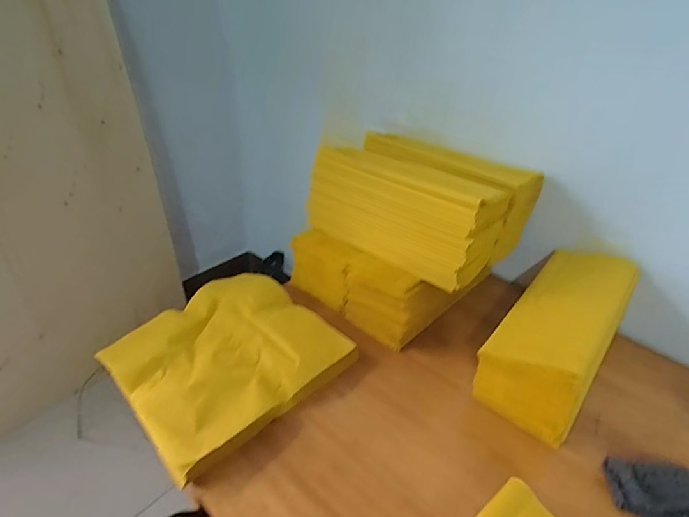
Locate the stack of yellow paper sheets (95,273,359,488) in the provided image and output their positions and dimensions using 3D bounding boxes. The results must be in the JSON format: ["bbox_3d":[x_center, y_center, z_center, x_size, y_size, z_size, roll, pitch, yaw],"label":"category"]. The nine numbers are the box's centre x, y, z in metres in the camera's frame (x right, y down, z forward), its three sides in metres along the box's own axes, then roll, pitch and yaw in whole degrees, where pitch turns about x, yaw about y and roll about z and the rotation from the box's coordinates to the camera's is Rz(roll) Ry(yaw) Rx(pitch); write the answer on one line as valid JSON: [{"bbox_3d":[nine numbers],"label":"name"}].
[{"bbox_3d":[-0.181,0.132,0.634,0.295,0.042,0.292,-27,44,-37],"label":"stack of yellow paper sheets"}]

